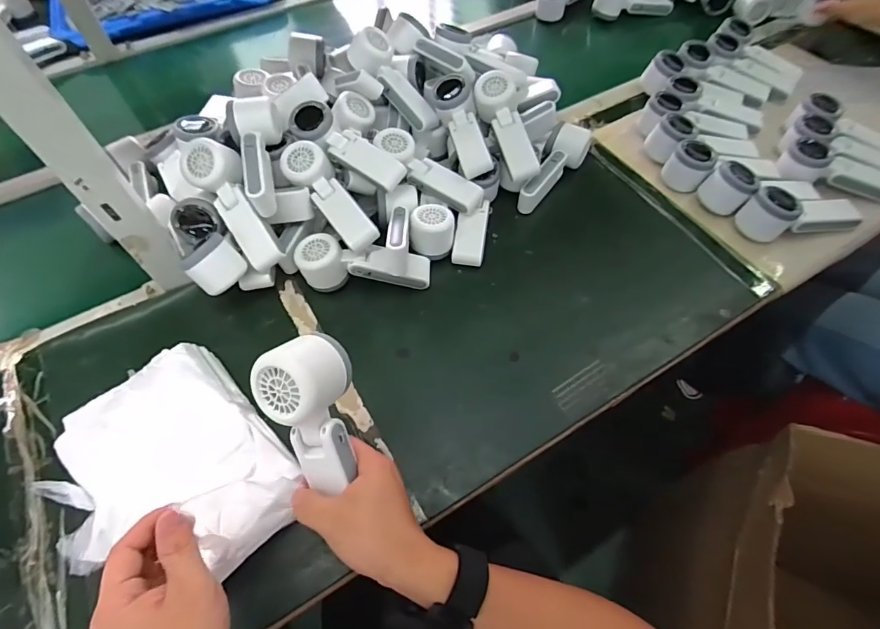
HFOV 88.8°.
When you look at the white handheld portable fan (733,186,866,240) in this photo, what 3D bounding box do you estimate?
[{"bbox_3d":[0.488,-0.140,0.600,0.146,0.059,0.055,-10,58,-5],"label":"white handheld portable fan"}]

